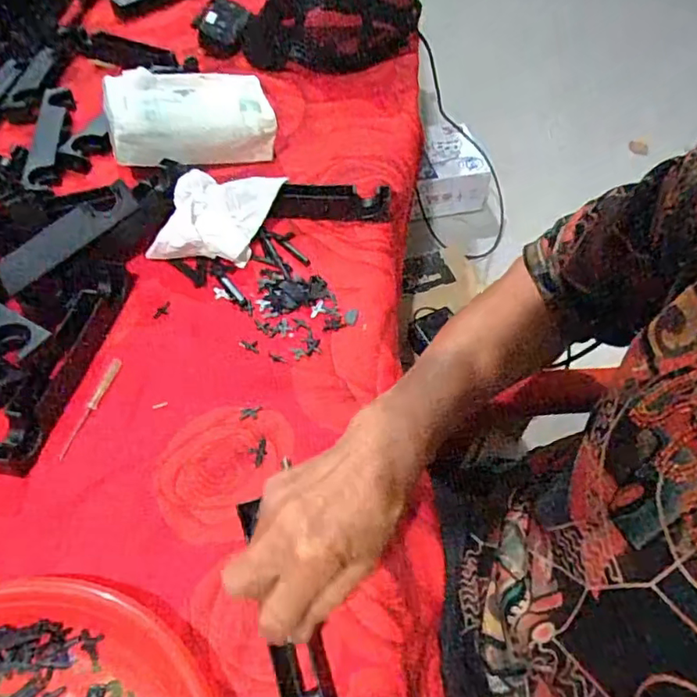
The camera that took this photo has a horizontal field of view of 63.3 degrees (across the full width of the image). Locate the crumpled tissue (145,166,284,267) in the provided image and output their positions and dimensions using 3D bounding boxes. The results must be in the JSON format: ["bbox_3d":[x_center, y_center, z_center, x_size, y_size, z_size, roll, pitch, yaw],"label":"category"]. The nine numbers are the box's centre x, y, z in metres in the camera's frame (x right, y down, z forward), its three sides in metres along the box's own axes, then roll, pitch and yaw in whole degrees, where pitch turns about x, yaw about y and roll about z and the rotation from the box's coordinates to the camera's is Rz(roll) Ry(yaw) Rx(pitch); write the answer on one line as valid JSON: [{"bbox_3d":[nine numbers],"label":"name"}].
[{"bbox_3d":[-0.124,-0.124,0.538,0.087,0.051,0.113,17,54,10],"label":"crumpled tissue"}]

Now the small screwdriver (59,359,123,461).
[{"bbox_3d":[-0.200,0.045,0.442,0.010,0.004,0.089,12,53,6],"label":"small screwdriver"}]

